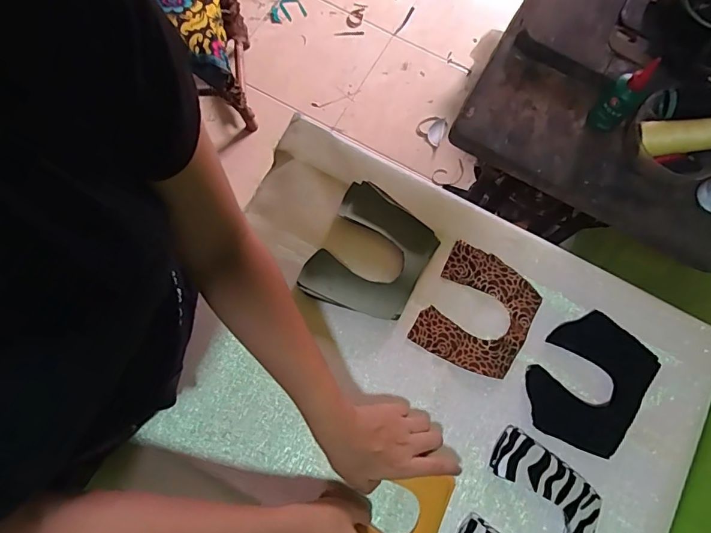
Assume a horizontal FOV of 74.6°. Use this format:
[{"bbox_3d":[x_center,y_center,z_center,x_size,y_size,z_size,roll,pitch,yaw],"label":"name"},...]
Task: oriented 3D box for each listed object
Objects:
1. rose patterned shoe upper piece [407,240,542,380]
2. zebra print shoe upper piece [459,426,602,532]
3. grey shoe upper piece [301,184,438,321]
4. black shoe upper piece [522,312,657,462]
[{"bbox_3d":[0.148,0.055,0.561,0.120,0.006,0.137,28,80,8],"label":"rose patterned shoe upper piece"},{"bbox_3d":[0.187,0.273,0.497,0.123,0.009,0.153,28,76,7],"label":"zebra print shoe upper piece"},{"bbox_3d":[0.019,-0.013,0.566,0.127,0.016,0.152,28,77,7],"label":"grey shoe upper piece"},{"bbox_3d":[0.268,0.135,0.537,0.120,0.008,0.146,36,82,10],"label":"black shoe upper piece"}]

